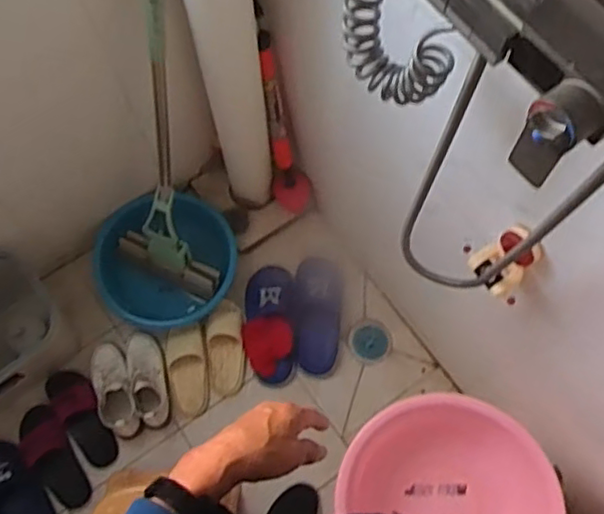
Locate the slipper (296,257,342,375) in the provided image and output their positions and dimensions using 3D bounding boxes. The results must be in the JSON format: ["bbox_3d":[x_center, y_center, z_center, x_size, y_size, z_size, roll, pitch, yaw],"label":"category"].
[{"bbox_3d":[0.044,0.136,1.560,0.116,0.077,0.288,0,71,0],"label":"slipper"}]

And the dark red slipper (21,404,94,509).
[{"bbox_3d":[-0.565,0.451,1.456,0.101,0.061,0.250,-29,74,-9],"label":"dark red slipper"}]

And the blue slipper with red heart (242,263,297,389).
[{"bbox_3d":[-0.078,0.159,1.543,0.123,0.076,0.296,-1,71,0],"label":"blue slipper with red heart"}]

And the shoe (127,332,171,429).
[{"bbox_3d":[-0.358,0.279,1.491,0.081,0.070,0.230,-17,72,-6],"label":"shoe"}]

